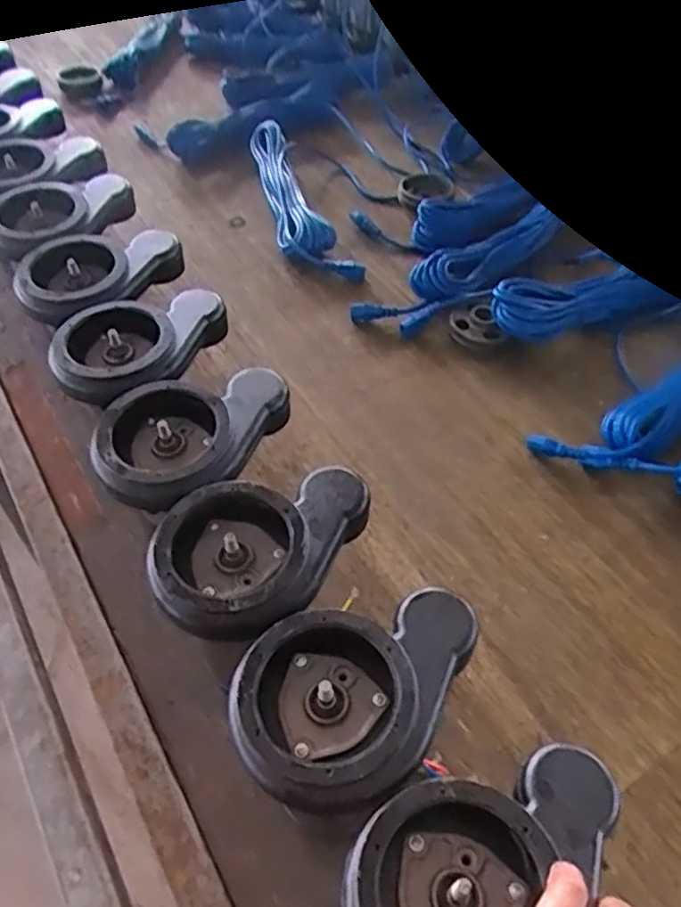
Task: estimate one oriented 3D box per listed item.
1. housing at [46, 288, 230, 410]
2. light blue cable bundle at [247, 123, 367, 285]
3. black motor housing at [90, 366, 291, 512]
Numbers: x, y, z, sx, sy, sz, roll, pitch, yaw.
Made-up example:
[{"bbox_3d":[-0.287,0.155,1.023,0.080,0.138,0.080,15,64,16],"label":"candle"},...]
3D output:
[{"bbox_3d":[-0.200,-0.110,0.656,0.128,0.038,0.158,22,51,16],"label":"housing"},{"bbox_3d":[-0.084,-0.413,1.122,0.101,0.051,0.435,-14,50,-14],"label":"light blue cable bundle"},{"bbox_3d":[-0.127,-0.020,0.583,0.123,0.037,0.164,28,53,21],"label":"black motor housing"}]

